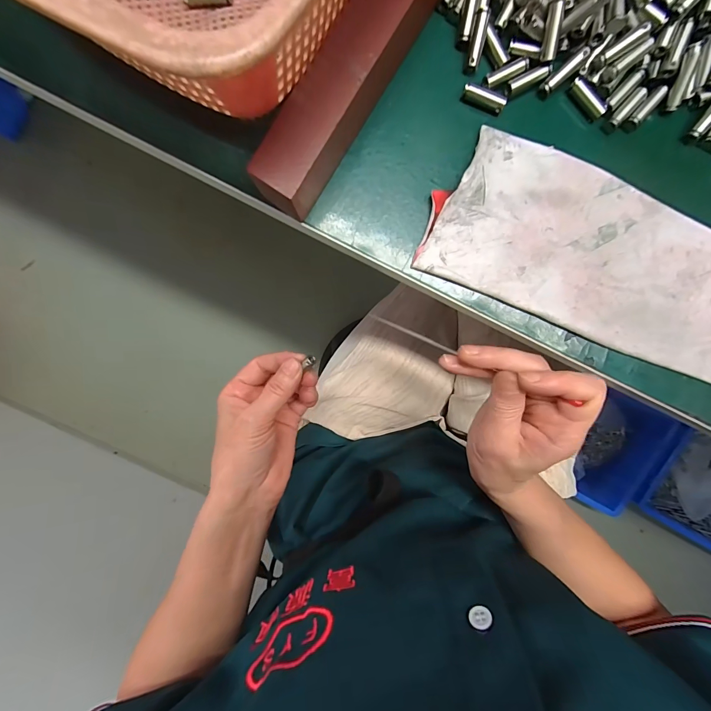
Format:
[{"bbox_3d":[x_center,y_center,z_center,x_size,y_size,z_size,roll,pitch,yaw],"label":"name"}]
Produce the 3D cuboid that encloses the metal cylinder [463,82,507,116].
[{"bbox_3d":[0.071,-0.142,0.189,0.024,0.007,0.006,21,95,-2],"label":"metal cylinder"}]

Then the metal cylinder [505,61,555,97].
[{"bbox_3d":[0.097,-0.153,0.188,0.023,0.005,0.007,-24,95,2],"label":"metal cylinder"}]

